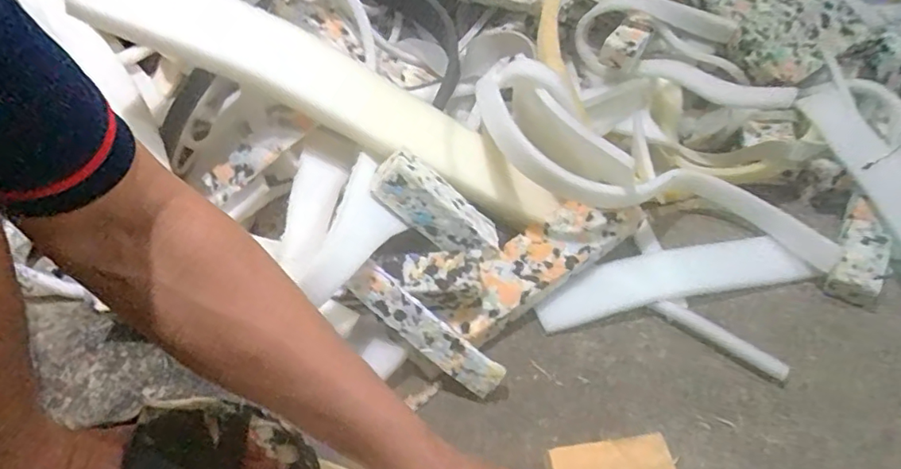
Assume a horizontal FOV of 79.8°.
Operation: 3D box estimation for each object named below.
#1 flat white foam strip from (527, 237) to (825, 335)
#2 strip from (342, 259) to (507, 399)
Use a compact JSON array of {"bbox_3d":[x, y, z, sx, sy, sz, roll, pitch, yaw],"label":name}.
[{"bbox_3d":[0.241,0.047,0.593,0.304,0.031,0.060,-9,42,-9],"label":"flat white foam strip"},{"bbox_3d":[-0.025,0.087,0.496,0.163,0.037,0.015,38,9,5],"label":"strip"}]

